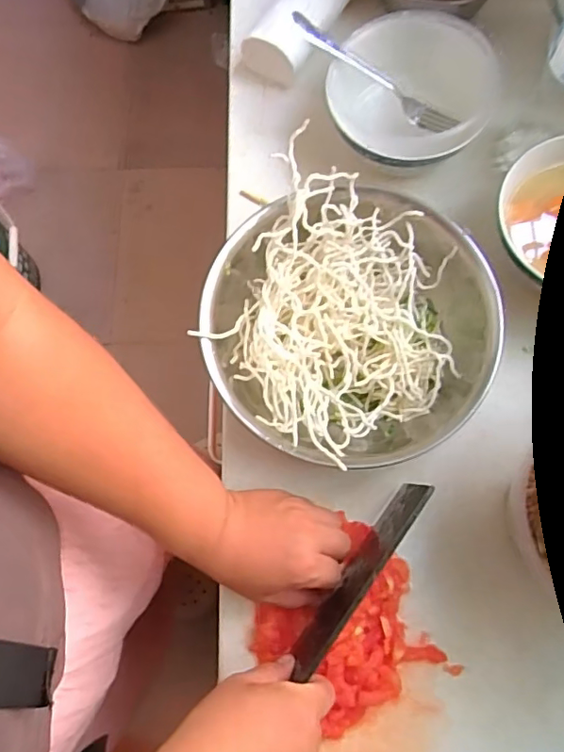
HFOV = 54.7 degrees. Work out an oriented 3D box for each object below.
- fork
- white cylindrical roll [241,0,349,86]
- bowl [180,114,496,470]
[{"bbox_3d":[0.085,-0.273,0.503,0.177,0.015,0.030,28,75,-15],"label":"fork"},{"bbox_3d":[0.033,-0.395,0.571,0.066,0.056,0.183,32,77,10],"label":"white cylindrical roll"},{"bbox_3d":[0.053,-0.047,0.450,0.227,0.109,0.231,0,74,1],"label":"bowl"}]

